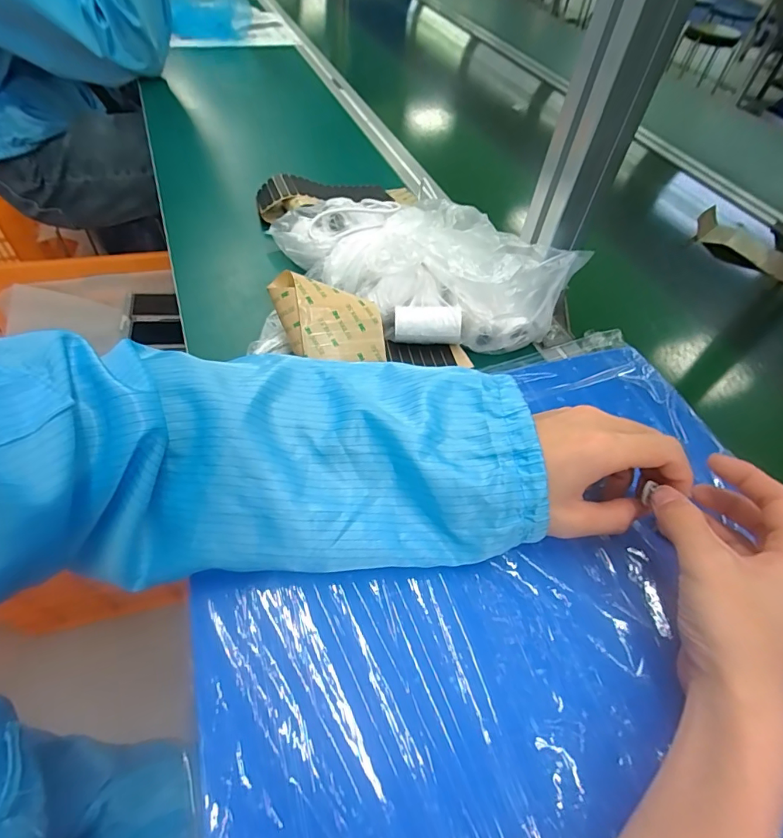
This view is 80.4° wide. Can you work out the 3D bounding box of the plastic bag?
[{"bbox_3d":[0.020,-0.157,0.432,0.160,0.070,0.272,-36,63,-28],"label":"plastic bag"}]

